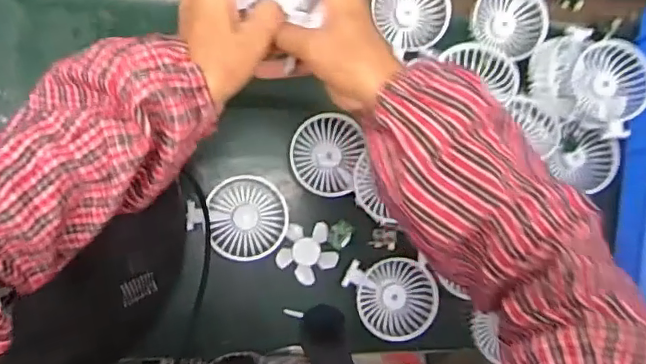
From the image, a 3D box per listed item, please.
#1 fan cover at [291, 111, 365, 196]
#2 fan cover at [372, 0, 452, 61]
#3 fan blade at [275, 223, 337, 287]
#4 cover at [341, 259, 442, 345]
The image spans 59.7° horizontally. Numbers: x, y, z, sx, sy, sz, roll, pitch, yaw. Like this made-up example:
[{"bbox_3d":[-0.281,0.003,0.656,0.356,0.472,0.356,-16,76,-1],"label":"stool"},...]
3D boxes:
[{"bbox_3d":[0.003,-0.032,0.642,0.078,0.025,0.089,17,83,-6],"label":"fan cover"},{"bbox_3d":[0.104,-0.200,0.656,0.085,0.036,0.094,-30,90,-9],"label":"fan cover"},{"bbox_3d":[-0.015,0.079,0.640,0.063,0.009,0.069,1,85,-8],"label":"fan blade"},{"bbox_3d":[0.078,0.133,0.636,0.098,0.025,0.088,-3,85,-8],"label":"cover"}]

